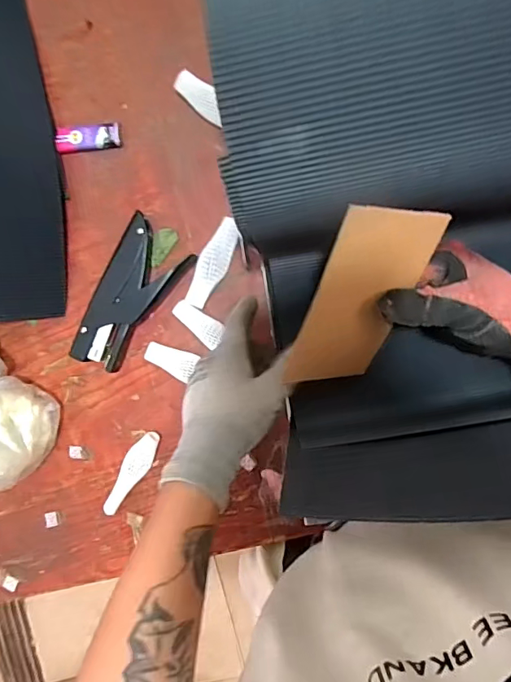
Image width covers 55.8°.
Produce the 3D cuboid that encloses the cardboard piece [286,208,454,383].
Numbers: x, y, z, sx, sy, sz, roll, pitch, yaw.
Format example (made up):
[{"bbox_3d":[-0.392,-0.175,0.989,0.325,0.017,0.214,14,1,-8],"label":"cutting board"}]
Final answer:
[{"bbox_3d":[0.071,-0.024,0.322,0.077,0.007,0.136,-2,131,-25],"label":"cardboard piece"}]

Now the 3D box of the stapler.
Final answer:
[{"bbox_3d":[-0.128,-0.043,0.472,0.066,0.023,0.143,38,95,5],"label":"stapler"}]

